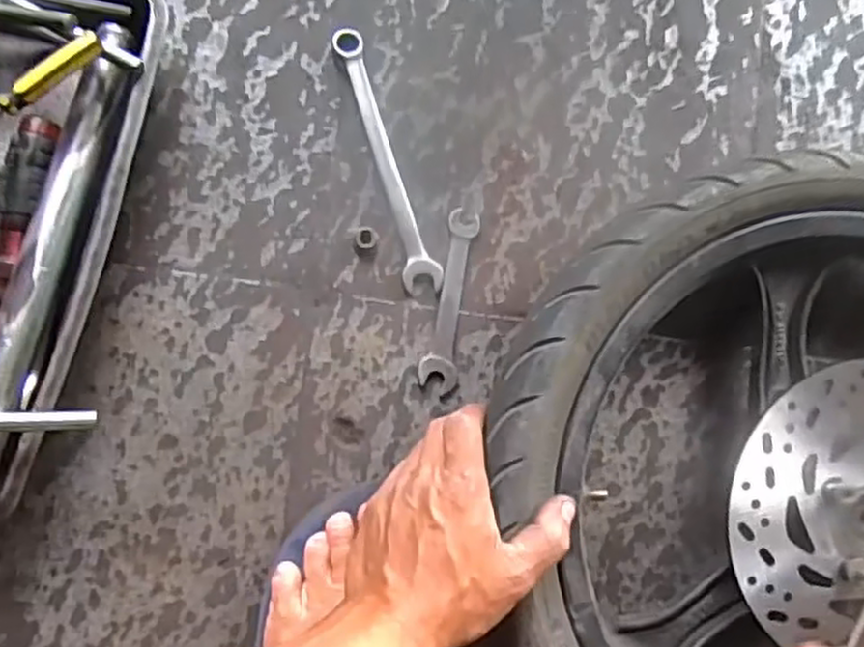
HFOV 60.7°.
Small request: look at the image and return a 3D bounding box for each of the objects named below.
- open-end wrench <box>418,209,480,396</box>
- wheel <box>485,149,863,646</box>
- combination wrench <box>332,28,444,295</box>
[{"bbox_3d":[0.012,-0.016,0.503,0.024,0.005,0.123,10,84,-7],"label":"open-end wrench"},{"bbox_3d":[0.249,0.101,0.482,0.416,0.100,0.395,1,85,-8],"label":"wheel"},{"bbox_3d":[-0.030,-0.112,0.503,0.024,0.009,0.184,-17,87,-9],"label":"combination wrench"}]

